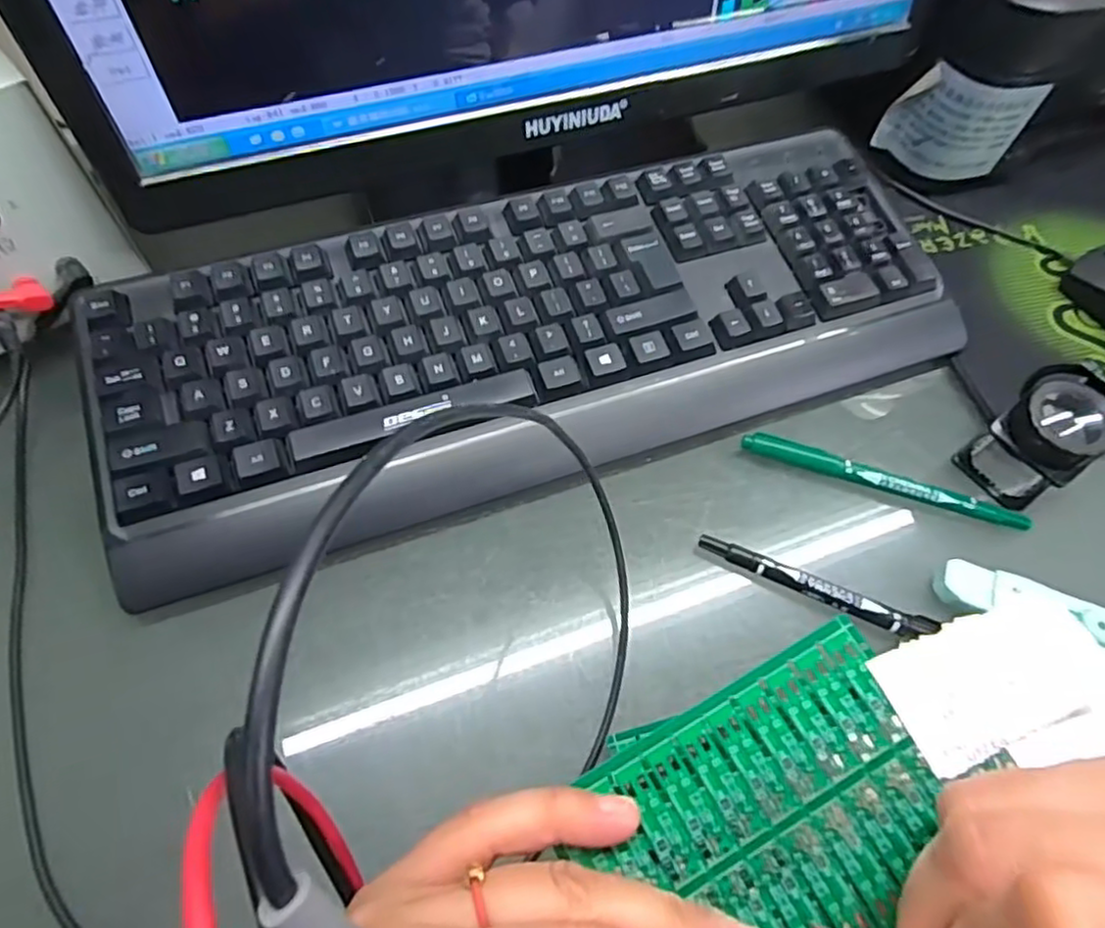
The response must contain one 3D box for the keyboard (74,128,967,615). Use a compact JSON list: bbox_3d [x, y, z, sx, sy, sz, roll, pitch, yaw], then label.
[{"bbox_3d":[0.000,-0.069,0.342,0.425,0.042,0.150,-18,64,-13],"label":"keyboard"}]

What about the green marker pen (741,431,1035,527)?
[{"bbox_3d":[0.163,0.008,0.325,0.137,0.006,0.011,19,62,6],"label":"green marker pen"}]

